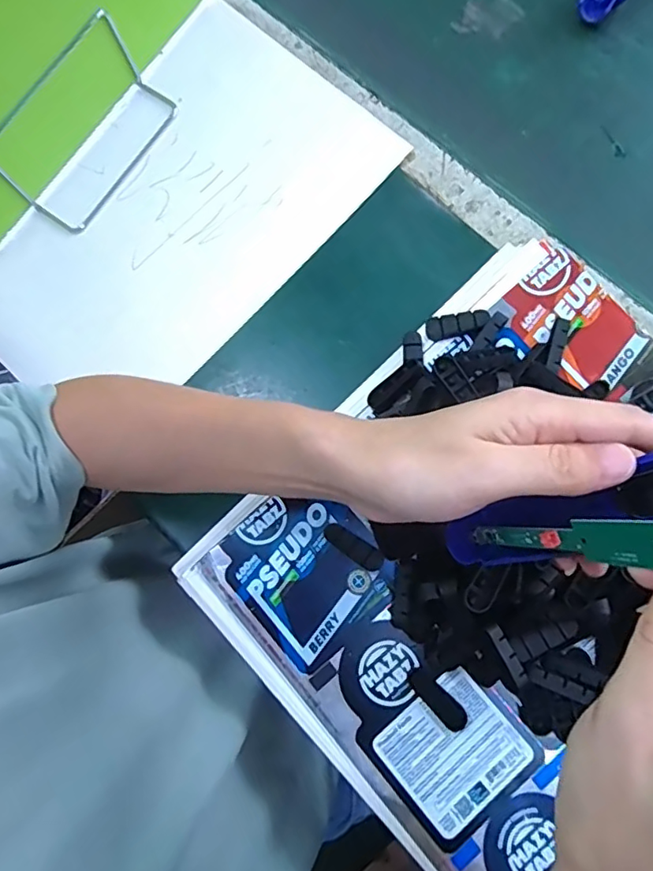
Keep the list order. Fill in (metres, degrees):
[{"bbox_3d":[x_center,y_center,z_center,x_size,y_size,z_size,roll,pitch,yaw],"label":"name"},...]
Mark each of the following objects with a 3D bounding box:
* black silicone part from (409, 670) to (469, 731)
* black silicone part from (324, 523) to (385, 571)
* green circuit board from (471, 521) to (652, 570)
[{"bbox_3d":[0.077,0.181,0.378,0.016,0.004,0.045,-41,69,-18],"label":"black silicone part"},{"bbox_3d":[0.020,0.082,0.403,0.047,0.013,0.016,32,84,8],"label":"black silicone part"},{"bbox_3d":[0.107,0.046,0.236,0.005,0.133,0.019,-21,90,-22],"label":"green circuit board"}]

